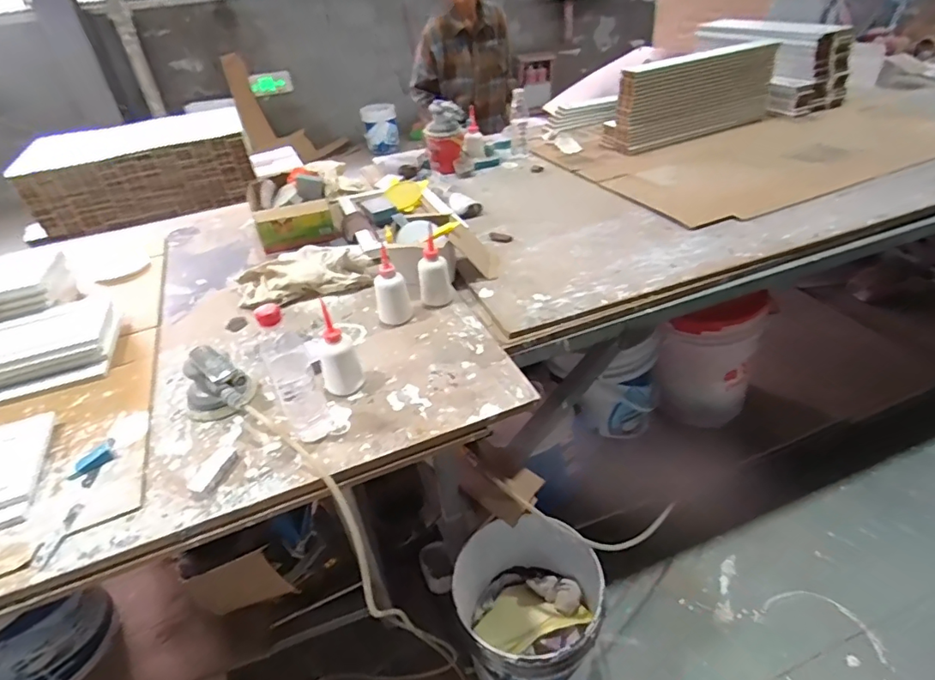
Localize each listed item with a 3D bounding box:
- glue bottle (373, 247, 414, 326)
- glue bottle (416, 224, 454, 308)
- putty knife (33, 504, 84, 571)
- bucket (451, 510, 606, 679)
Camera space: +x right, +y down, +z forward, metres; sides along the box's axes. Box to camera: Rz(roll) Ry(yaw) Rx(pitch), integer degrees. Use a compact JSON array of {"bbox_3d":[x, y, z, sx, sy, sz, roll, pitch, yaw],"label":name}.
[{"bbox_3d":[-0.145,-0.097,0.994,0.065,0.127,0.057,-10,37,-6],"label":"glue bottle"},{"bbox_3d":[-0.067,-0.140,1.038,0.070,0.133,0.063,-26,41,-25],"label":"glue bottle"},{"bbox_3d":[-0.540,0.256,0.688,0.028,0.006,0.090,-1,36,6],"label":"putty knife"},{"bbox_3d":[0.128,0.593,1.150,0.307,0.326,0.352,-2,36,6],"label":"bucket"}]

